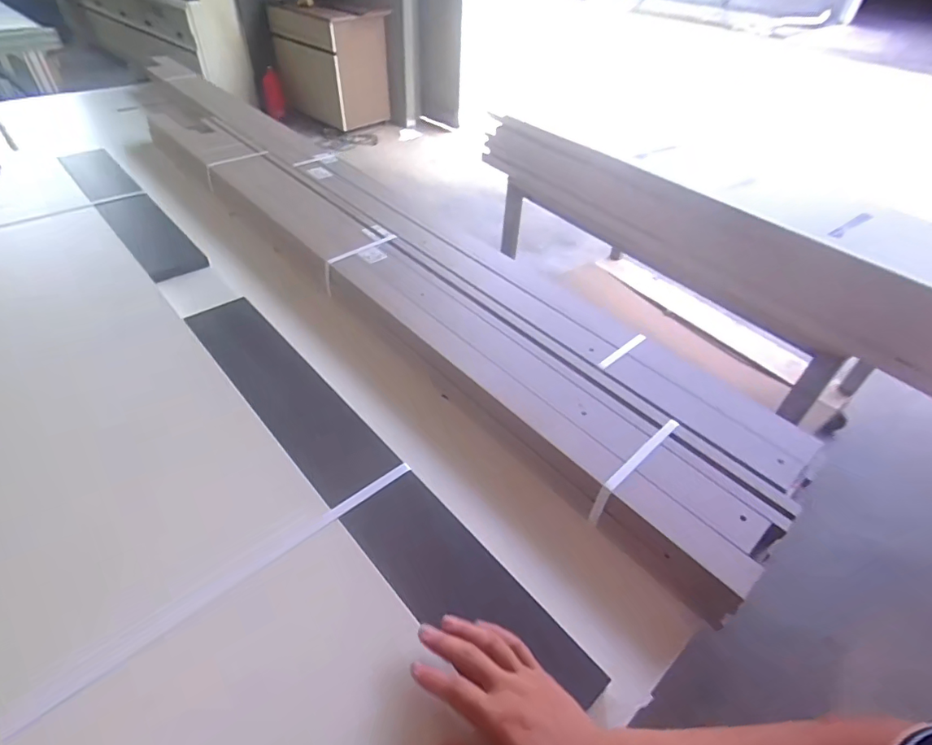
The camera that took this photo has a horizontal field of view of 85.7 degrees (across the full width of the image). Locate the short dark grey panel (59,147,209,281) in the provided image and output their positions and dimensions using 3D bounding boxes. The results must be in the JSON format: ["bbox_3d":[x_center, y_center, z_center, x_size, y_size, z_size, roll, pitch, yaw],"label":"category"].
[{"bbox_3d":[-0.705,-0.349,1.039,0.100,0.017,0.650,-30,53,-31],"label":"short dark grey panel"}]

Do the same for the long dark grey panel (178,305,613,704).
[{"bbox_3d":[-0.148,0.097,0.606,0.097,0.012,0.706,-30,53,-31],"label":"long dark grey panel"}]

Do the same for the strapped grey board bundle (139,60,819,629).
[{"bbox_3d":[-0.211,-0.312,1.059,0.321,0.096,1.794,-29,53,-31],"label":"strapped grey board bundle"}]

